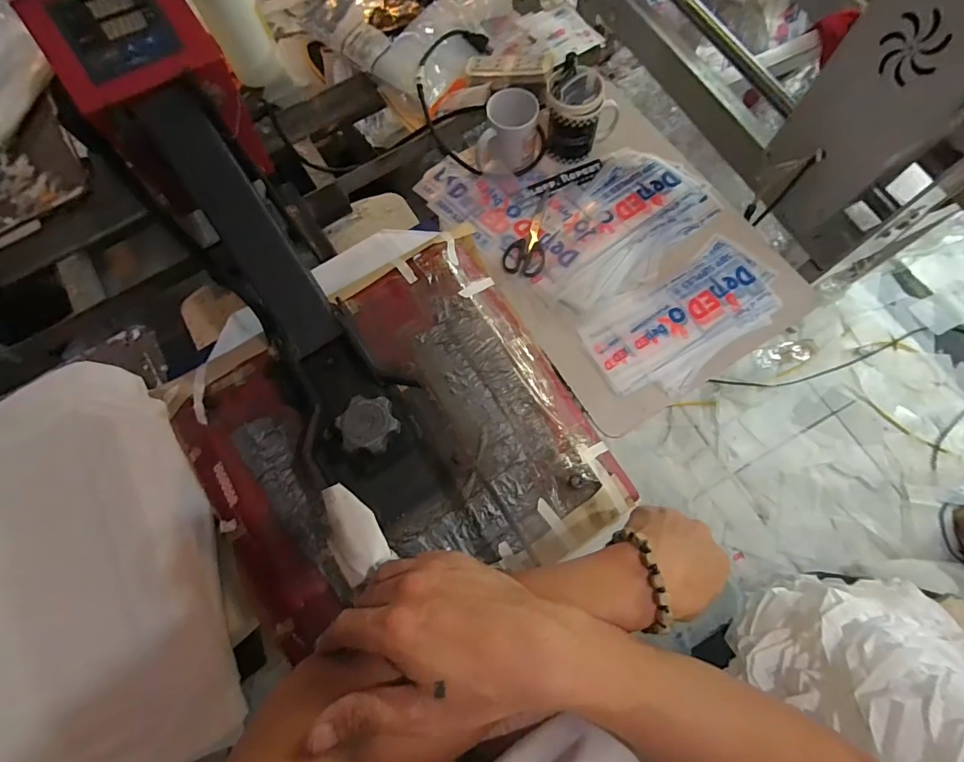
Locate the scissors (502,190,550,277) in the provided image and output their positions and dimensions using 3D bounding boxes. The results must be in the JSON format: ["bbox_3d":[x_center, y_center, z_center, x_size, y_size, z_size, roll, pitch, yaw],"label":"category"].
[{"bbox_3d":[0.074,-0.241,0.728,0.064,0.009,0.155,8,72,5],"label":"scissors"}]

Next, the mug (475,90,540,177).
[{"bbox_3d":[0.043,-0.397,0.724,0.102,0.102,0.080,6,72,4],"label":"mug"}]

